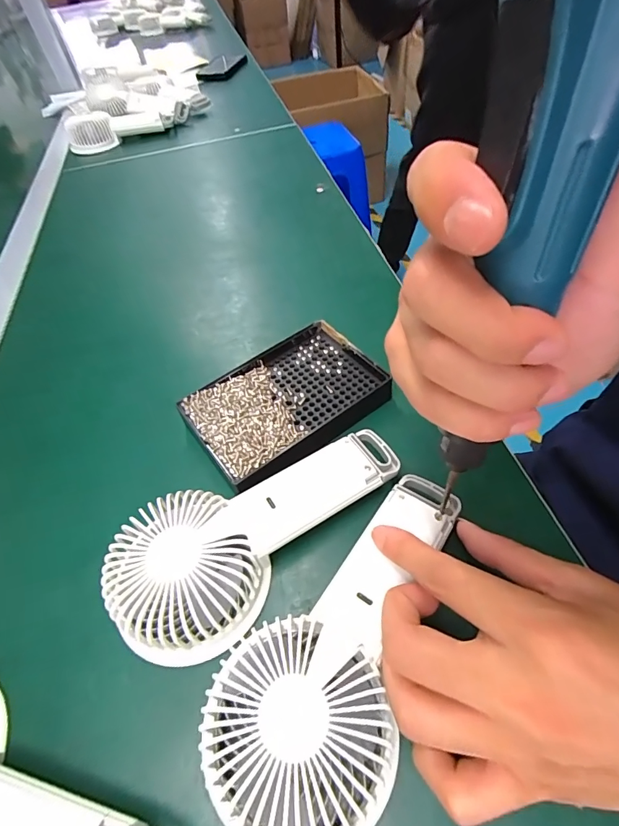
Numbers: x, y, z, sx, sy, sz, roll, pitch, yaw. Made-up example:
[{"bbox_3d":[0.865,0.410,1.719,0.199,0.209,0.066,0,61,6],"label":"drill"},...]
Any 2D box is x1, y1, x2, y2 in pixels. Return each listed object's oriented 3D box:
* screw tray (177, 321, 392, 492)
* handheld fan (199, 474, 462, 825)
[{"bbox_3d":[-0.016,-0.007,0.304,0.137,0.022,0.098,-33,57,-19],"label":"screw tray"},{"bbox_3d":[0.020,0.101,0.201,0.078,0.031,0.180,26,54,22],"label":"handheld fan"}]

